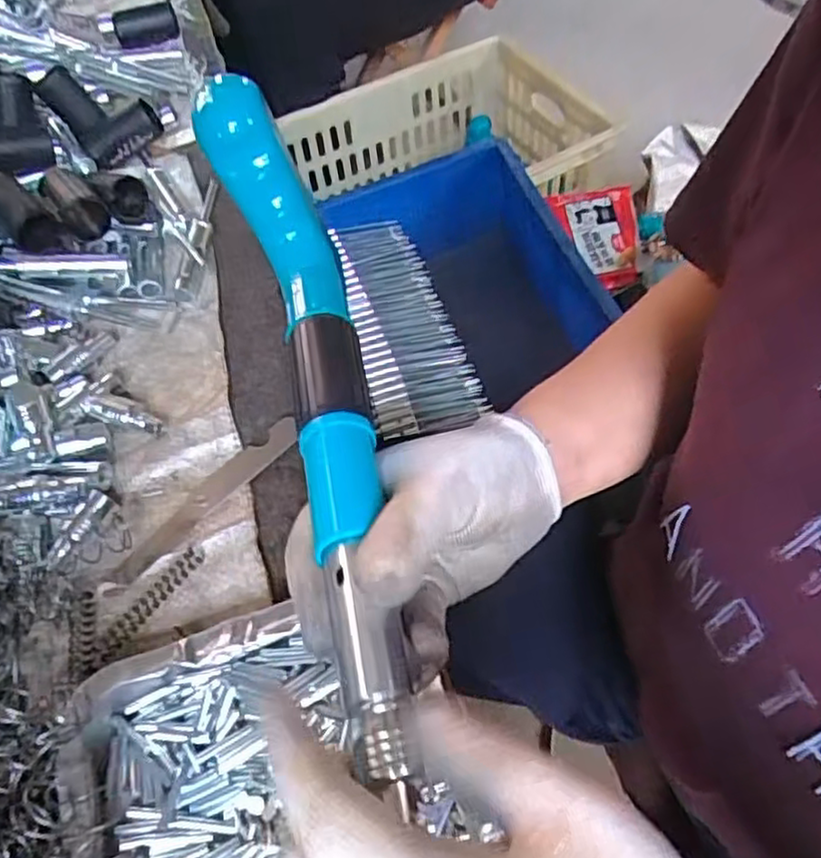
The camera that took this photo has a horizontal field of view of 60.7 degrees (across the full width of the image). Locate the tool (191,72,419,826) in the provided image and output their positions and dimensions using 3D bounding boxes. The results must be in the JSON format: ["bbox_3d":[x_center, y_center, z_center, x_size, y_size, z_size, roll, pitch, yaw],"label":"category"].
[{"bbox_3d":[-0.041,-0.020,0.290,0.045,0.070,0.310,-14,62,-5],"label":"tool"}]

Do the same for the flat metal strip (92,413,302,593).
[{"bbox_3d":[-0.132,0.045,0.442,0.027,0.007,0.150,38,68,24],"label":"flat metal strip"}]

